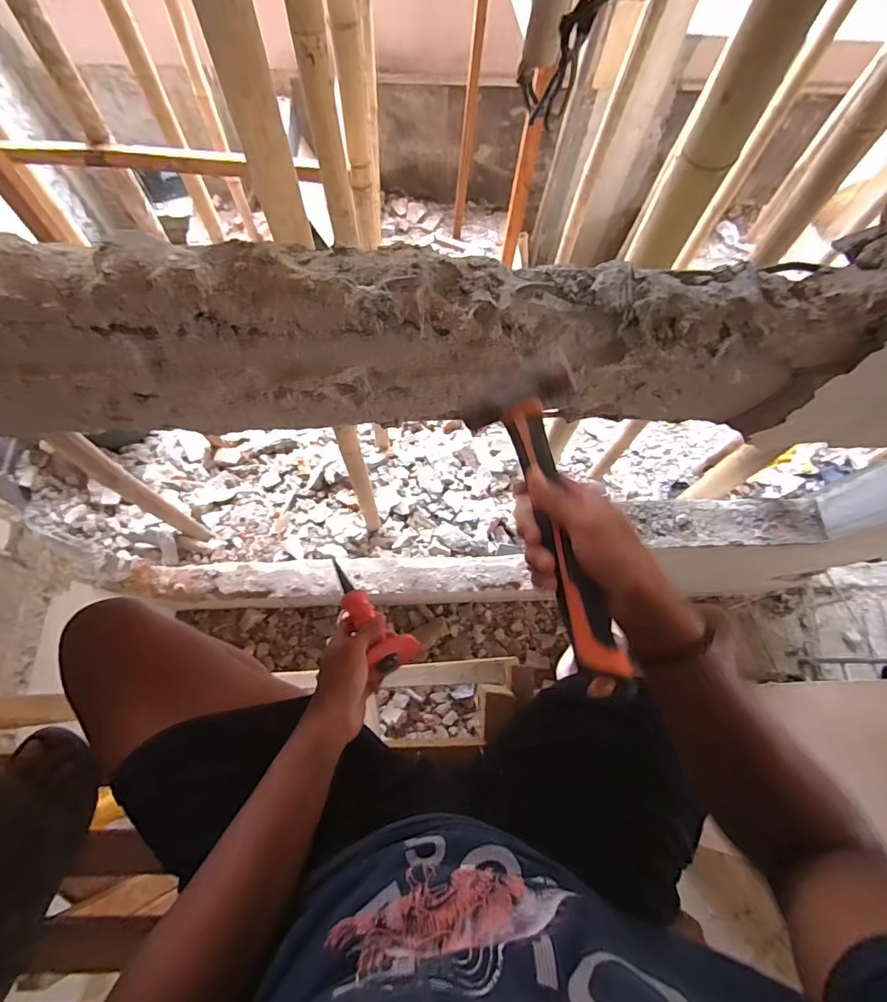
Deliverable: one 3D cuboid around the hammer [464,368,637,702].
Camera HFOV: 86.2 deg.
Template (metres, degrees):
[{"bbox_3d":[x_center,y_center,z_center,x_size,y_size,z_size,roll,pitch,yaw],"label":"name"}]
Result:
[{"bbox_3d":[0.088,0.017,0.367,0.084,0.028,0.255,-10,68,-7],"label":"hammer"}]

